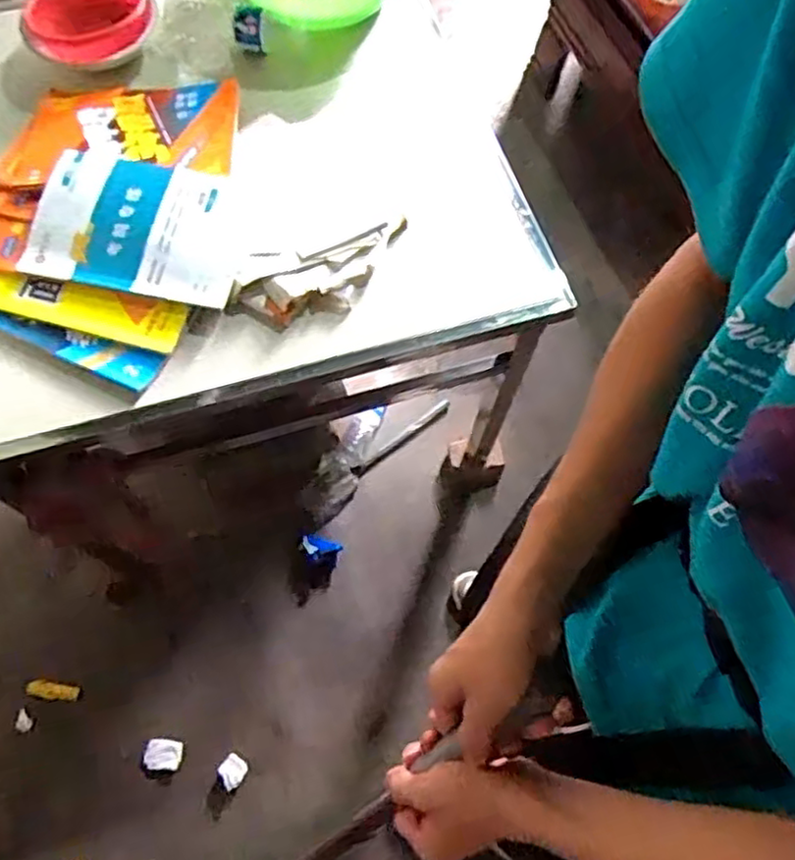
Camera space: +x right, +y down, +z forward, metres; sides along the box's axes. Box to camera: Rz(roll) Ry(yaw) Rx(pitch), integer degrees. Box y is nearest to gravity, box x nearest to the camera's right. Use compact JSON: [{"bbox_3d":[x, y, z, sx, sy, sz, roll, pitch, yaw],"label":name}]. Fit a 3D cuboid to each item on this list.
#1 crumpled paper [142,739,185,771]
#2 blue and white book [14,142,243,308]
[{"bbox_3d":[-0.422,0.586,1.213,0.063,0.012,0.050,4,66,3],"label":"crumpled paper"},{"bbox_3d":[-0.335,-0.273,0.887,0.272,0.043,0.193,12,66,6],"label":"blue and white book"}]

